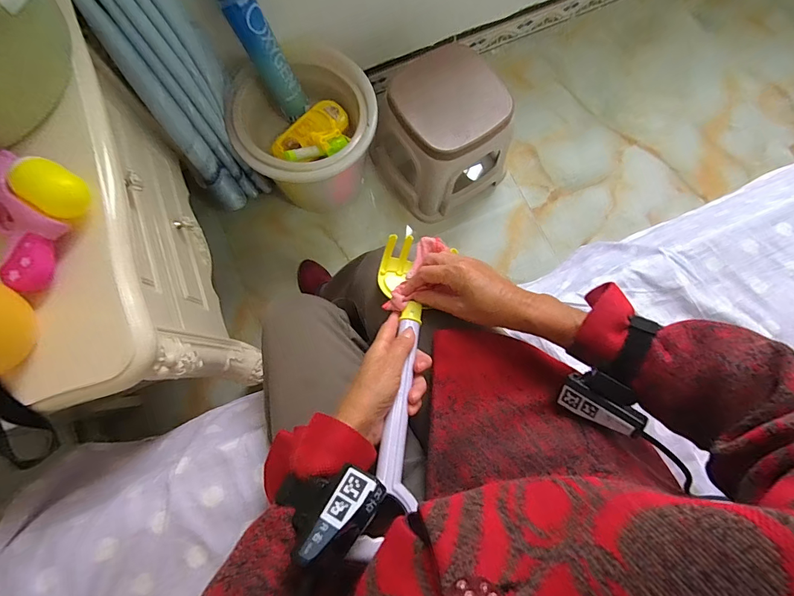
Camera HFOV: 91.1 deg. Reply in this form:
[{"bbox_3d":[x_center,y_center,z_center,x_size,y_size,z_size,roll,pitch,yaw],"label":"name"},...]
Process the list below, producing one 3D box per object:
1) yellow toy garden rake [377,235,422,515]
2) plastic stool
[{"bbox_3d":[0.002,0.053,0.385,0.044,0.034,0.271,1,56,-1],"label":"yellow toy garden rake"},{"bbox_3d":[0.106,-0.383,0.948,0.271,0.251,0.262,-35,82,-7],"label":"plastic stool"}]

